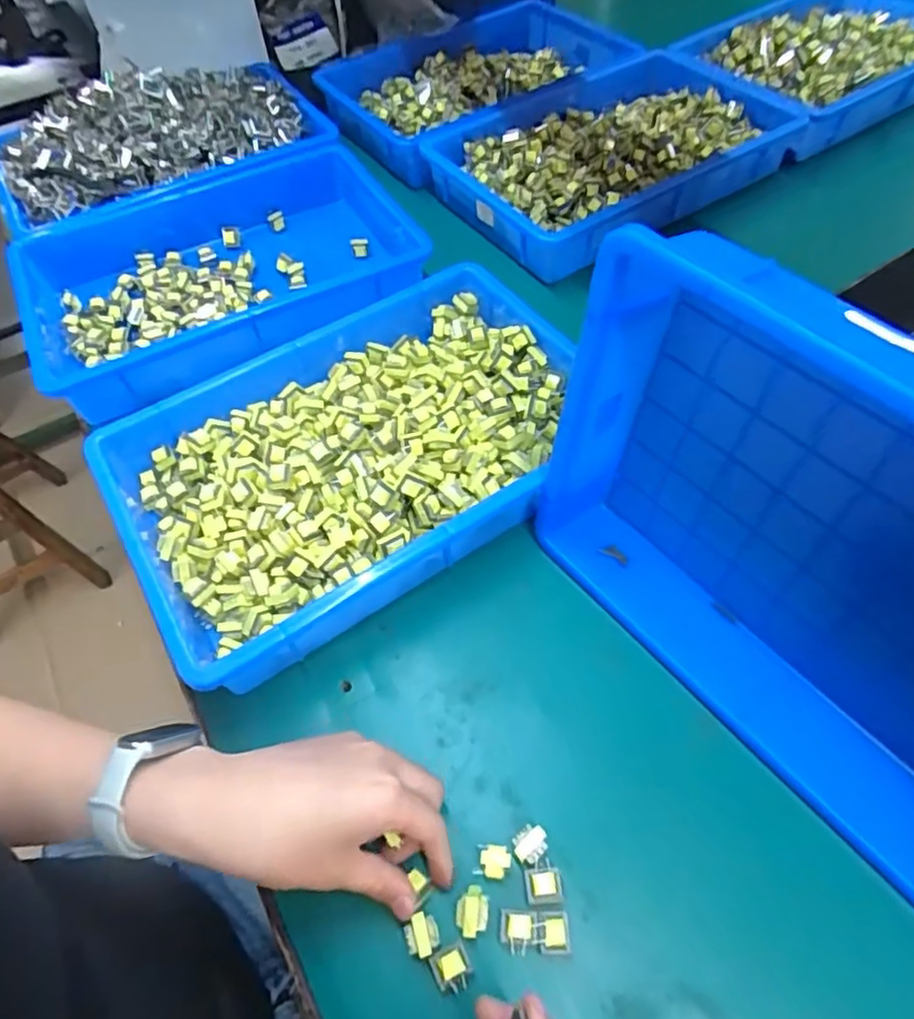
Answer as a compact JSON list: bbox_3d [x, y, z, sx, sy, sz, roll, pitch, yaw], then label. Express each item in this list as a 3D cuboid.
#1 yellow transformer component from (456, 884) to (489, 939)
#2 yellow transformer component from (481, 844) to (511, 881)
[{"bbox_3d":[0.009,0.219,0.347,0.017,0.010,0.024,9,57,10],"label":"yellow transformer component"},{"bbox_3d":[0.022,0.198,0.357,0.017,0.015,0.016,-2,56,3],"label":"yellow transformer component"}]

